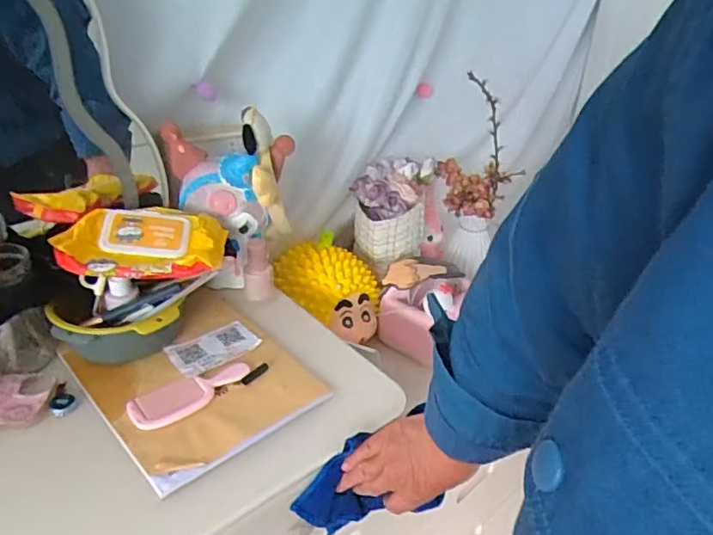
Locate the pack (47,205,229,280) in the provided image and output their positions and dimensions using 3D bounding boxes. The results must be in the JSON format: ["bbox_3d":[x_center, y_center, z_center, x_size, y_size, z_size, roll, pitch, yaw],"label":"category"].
[{"bbox_3d":[-0.245,-0.025,0.669,0.175,0.043,0.106,0,50,-16],"label":"pack"}]

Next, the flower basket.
[{"bbox_3d":[0.059,-0.099,1.025,0.131,0.157,0.151,10,31,10],"label":"flower basket"}]

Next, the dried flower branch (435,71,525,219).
[{"bbox_3d":[0.218,-0.197,1.006,0.149,0.219,0.075,13,32,16],"label":"dried flower branch"}]

